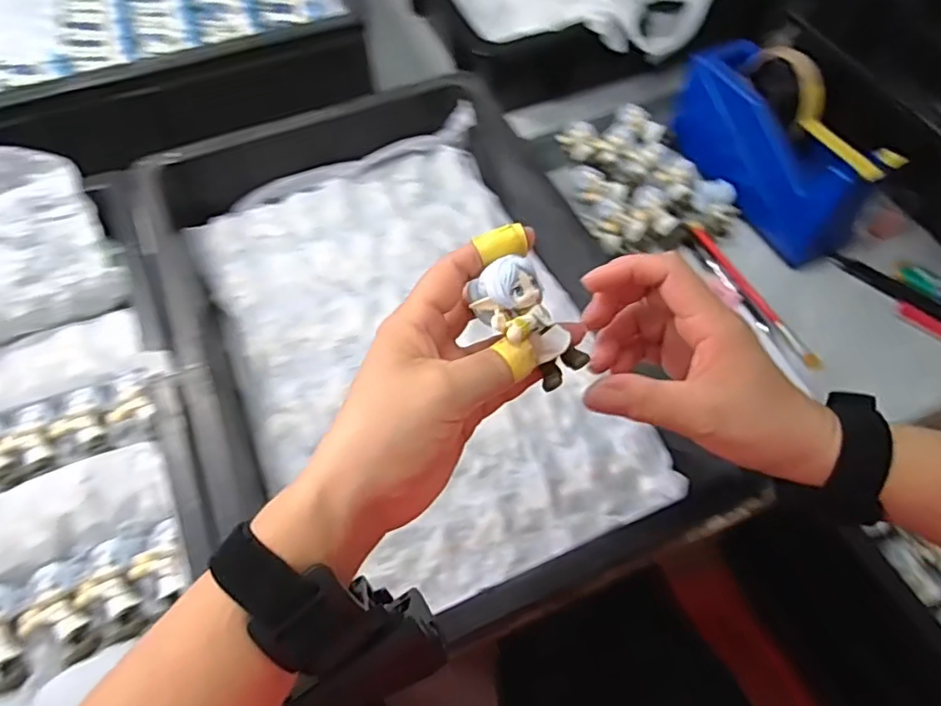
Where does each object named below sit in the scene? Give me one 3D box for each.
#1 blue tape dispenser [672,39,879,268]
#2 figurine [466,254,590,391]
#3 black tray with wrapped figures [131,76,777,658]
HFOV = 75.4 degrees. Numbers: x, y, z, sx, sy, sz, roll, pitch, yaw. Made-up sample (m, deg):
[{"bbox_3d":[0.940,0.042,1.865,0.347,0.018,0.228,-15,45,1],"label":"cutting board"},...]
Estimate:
[{"bbox_3d":[0.266,-0.184,0.544,0.057,0.087,0.199,-23,62,-14],"label":"blue tape dispenser"},{"bbox_3d":[0.026,-0.012,0.279,0.031,0.021,0.062,-45,103,-24],"label":"figurine"},{"bbox_3d":[-0.052,-0.022,0.487,0.325,0.094,0.458,-20,61,-12],"label":"black tray with wrapped figures"}]

